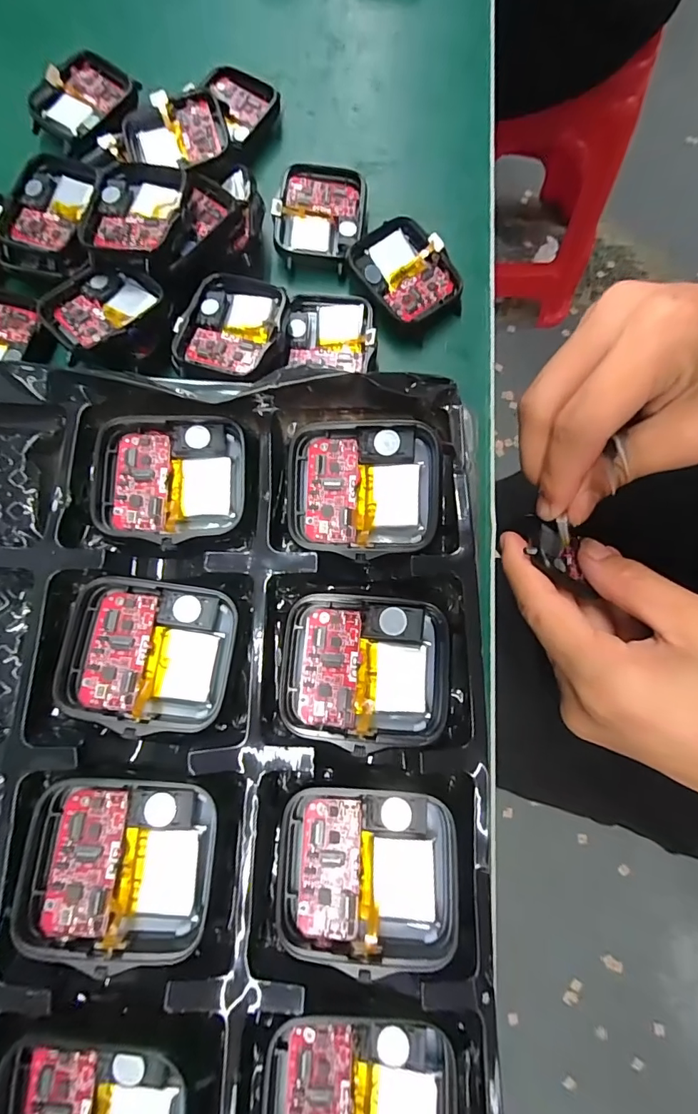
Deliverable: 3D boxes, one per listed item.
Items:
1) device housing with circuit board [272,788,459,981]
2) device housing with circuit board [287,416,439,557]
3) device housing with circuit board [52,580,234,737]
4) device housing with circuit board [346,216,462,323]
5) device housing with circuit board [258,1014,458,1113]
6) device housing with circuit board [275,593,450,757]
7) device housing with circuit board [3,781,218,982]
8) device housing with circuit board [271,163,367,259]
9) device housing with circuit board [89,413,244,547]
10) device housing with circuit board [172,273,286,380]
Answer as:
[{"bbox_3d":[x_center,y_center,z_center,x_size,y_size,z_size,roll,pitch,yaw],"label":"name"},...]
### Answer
[{"bbox_3d":[0.004,0.076,0.111,0.042,0.009,0.036,2,78,2],"label":"device housing with circuit board"},{"bbox_3d":[0.004,-0.020,0.131,0.042,0.005,0.036,2,87,6],"label":"device housing with circuit board"},{"bbox_3d":[-0.053,0.025,0.119,0.043,0.007,0.037,8,78,3],"label":"device housing with circuit board"},{"bbox_3d":[0.023,-0.117,0.191,0.036,0.014,0.041,-37,79,-6],"label":"device housing with circuit board"},{"bbox_3d":[0.002,0.122,0.102,0.043,0.007,0.035,5,78,3],"label":"device housing with circuit board"},{"bbox_3d":[0.004,0.029,0.118,0.043,0.008,0.036,4,78,3],"label":"device housing with circuit board"},{"bbox_3d":[-0.054,0.072,0.108,0.043,0.009,0.036,3,78,2],"label":"device housing with circuit board"},{"bbox_3d":[-0.012,-0.147,0.197,0.037,0.012,0.041,5,78,3],"label":"device housing with circuit board"},{"bbox_3d":[-0.052,-0.023,0.133,0.042,0.008,0.037,-4,78,1],"label":"device housing with circuit board"},{"bbox_3d":[-0.047,-0.089,0.178,0.040,0.008,0.042,11,78,4],"label":"device housing with circuit board"}]

